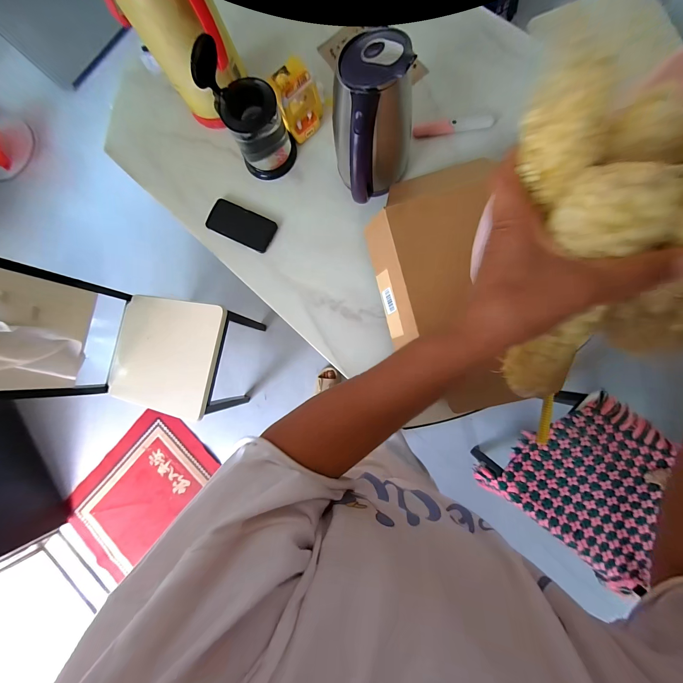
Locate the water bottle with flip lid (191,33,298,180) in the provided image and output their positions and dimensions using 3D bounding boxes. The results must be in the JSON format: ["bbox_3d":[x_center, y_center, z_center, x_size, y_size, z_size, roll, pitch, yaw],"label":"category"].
[{"bbox_3d":[-0.186,-0.467,0.605,0.133,0.217,0.122,0,84,3],"label":"water bottle with flip lid"}]

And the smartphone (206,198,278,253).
[{"bbox_3d":[-0.240,-0.275,0.694,0.167,0.013,0.082,26,87,6],"label":"smartphone"}]

